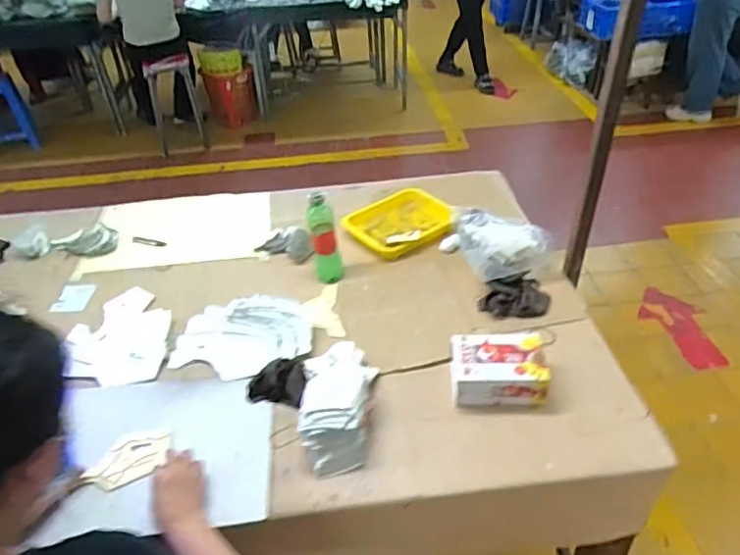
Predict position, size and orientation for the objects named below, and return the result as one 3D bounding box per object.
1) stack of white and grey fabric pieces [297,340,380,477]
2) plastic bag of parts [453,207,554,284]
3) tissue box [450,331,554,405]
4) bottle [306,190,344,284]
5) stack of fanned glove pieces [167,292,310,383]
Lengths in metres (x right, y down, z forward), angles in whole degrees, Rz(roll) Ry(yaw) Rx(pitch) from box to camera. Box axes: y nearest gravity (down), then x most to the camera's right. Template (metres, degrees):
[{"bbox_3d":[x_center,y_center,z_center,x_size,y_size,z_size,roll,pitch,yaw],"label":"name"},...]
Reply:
[{"bbox_3d":[-0.052,0.196,0.933,0.125,0.073,0.236,-3,38,0],"label":"stack of white and grey fabric pieces"},{"bbox_3d":[0.282,-0.105,1.248,0.170,0.072,0.234,-11,39,-9],"label":"plastic bag of parts"},{"bbox_3d":[0.221,0.158,0.977,0.160,0.064,0.115,-2,38,2],"label":"tissue box"},{"bbox_3d":[-0.095,-0.083,1.187,0.056,0.211,0.052,-11,39,-9],"label":"bottle"},{"bbox_3d":[-0.243,0.109,1.064,0.254,0.054,0.149,-8,39,-5],"label":"stack of fanned glove pieces"}]

